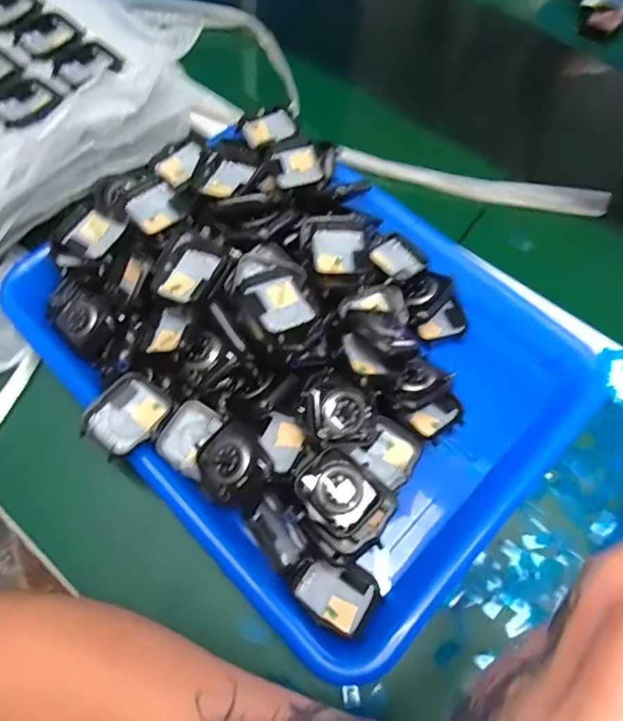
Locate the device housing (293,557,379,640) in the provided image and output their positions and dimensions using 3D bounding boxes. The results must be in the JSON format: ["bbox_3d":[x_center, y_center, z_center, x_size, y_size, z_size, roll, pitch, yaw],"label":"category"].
[{"bbox_3d":[0.012,0.128,0.273,0.043,0.011,0.036,28,47,15],"label":"device housing"}]

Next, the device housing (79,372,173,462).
[{"bbox_3d":[-0.104,0.034,0.288,0.037,0.017,0.045,30,67,13],"label":"device housing"}]

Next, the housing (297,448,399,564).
[{"bbox_3d":[0.015,0.080,0.272,0.051,0.028,0.045,33,68,14],"label":"housing"}]

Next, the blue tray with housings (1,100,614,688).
[{"bbox_3d":[-0.009,-0.019,0.317,0.324,0.062,0.251,40,70,17],"label":"blue tray with housings"}]

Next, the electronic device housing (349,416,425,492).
[{"bbox_3d":[0.047,0.055,0.296,0.034,0.010,0.033,36,69,16],"label":"electronic device housing"}]

